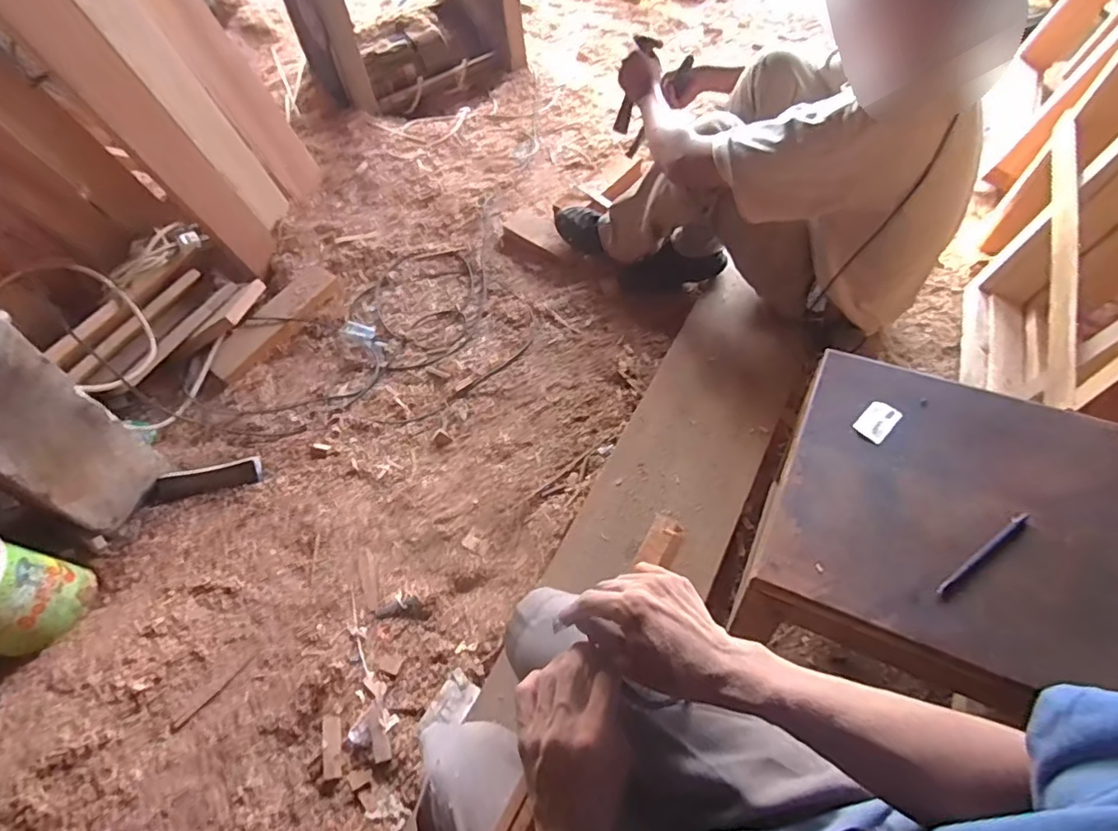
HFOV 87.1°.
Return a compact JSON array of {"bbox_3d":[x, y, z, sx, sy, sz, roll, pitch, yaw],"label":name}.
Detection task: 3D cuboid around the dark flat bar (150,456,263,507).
[{"bbox_3d":[-0.751,0.136,1.253,0.219,0.030,0.052,-12,56,-9],"label":"dark flat bar"}]

